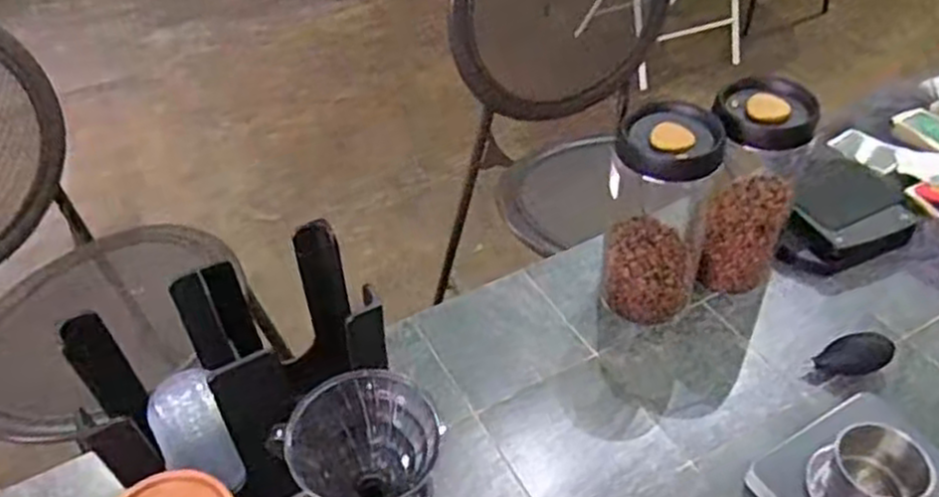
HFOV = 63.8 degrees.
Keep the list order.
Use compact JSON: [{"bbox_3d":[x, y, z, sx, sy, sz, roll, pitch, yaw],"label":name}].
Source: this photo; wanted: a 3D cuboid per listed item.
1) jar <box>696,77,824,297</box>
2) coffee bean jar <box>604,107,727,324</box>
[{"bbox_3d":[0.296,-0.059,0.810,0.090,0.224,0.106,12,45,15],"label":"jar"},{"bbox_3d":[0.196,-0.029,0.783,0.092,0.226,0.092,-1,43,1],"label":"coffee bean jar"}]

